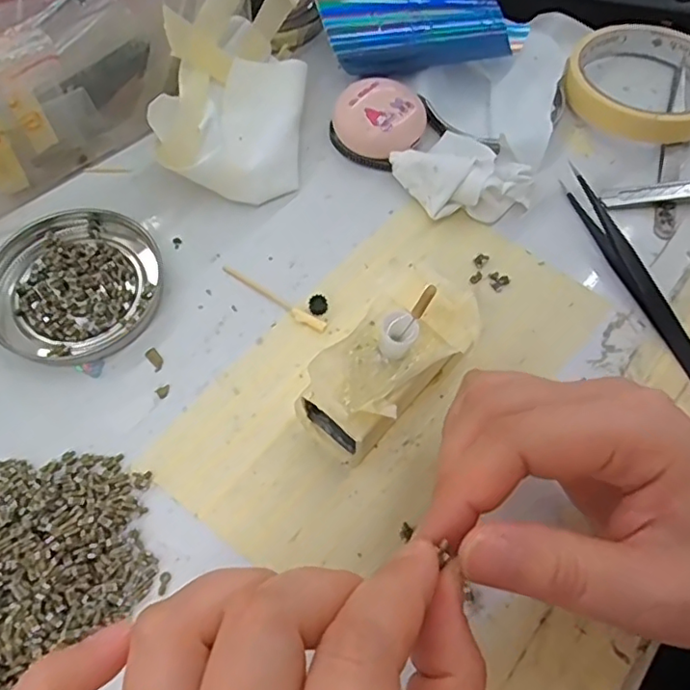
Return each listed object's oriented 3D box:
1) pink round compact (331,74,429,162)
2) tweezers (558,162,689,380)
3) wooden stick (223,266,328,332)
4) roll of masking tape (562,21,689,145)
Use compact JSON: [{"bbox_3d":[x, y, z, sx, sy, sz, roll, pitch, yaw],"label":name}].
[{"bbox_3d":[0.018,-0.120,0.313,0.046,0.022,0.045,23,66,8],"label":"pink round compact"},{"bbox_3d":[0.140,-0.034,0.281,0.011,0.013,0.130,-19,67,-11],"label":"tweezers"},{"bbox_3d":[-0.034,-0.023,0.275,0.059,0.004,0.006,32,67,12],"label":"wooden stick"},{"bbox_3d":[0.173,-0.152,0.332,0.085,0.019,0.086,1,64,-2],"label":"roll of masking tape"}]

